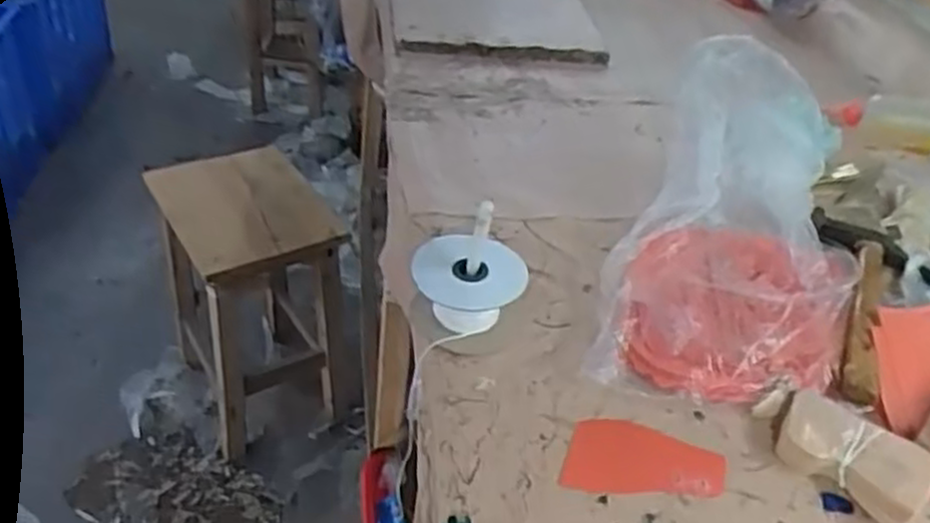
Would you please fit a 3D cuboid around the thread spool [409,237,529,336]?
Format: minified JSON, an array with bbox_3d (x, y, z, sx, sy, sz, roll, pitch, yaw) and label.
[{"bbox_3d":[0.002,0.023,0.649,0.091,0.058,0.076,12,38,7],"label":"thread spool"}]

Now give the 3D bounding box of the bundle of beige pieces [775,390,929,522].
[{"bbox_3d":[0.281,0.134,0.570,0.103,0.034,0.067,31,44,29],"label":"bundle of beige pieces"}]

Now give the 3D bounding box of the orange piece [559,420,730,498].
[{"bbox_3d":[0.125,0.140,0.569,0.114,0.007,0.064,0,38,-3],"label":"orange piece"}]

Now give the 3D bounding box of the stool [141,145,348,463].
[{"bbox_3d":[-0.376,0.061,1.403,0.242,0.430,0.308,-17,43,-28],"label":"stool"}]

